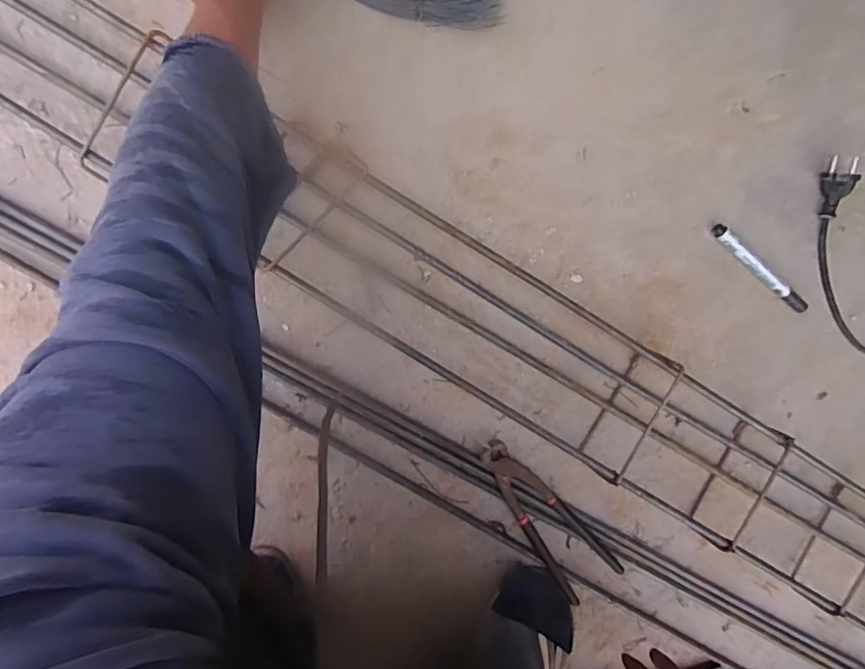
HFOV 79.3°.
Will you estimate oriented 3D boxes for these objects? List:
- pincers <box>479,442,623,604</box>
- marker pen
[{"bbox_3d":[0.120,0.213,0.597,0.069,0.025,0.215,-43,100,2],"label":"pincers"},{"bbox_3d":[0.367,-0.072,0.583,0.144,0.013,0.017,37,93,-9],"label":"marker pen"}]

